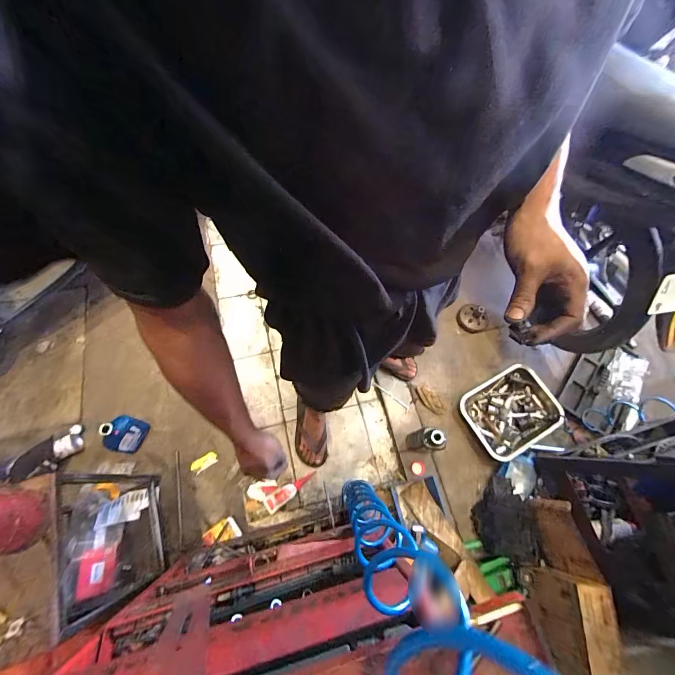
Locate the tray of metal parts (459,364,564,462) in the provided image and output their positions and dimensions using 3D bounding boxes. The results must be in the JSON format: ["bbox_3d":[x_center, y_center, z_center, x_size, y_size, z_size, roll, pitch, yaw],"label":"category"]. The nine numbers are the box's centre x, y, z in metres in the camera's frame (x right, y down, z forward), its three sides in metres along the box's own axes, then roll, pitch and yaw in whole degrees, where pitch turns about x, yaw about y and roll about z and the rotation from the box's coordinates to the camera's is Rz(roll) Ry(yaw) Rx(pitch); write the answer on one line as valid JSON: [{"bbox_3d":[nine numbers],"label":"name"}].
[{"bbox_3d":[0.646,0.266,1.216,0.321,0.054,0.256,-28,71,-14],"label":"tray of metal parts"}]

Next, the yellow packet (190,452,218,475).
[{"bbox_3d":[-0.475,0.447,1.171,0.092,0.011,0.044,-31,72,-15],"label":"yellow packet"}]

